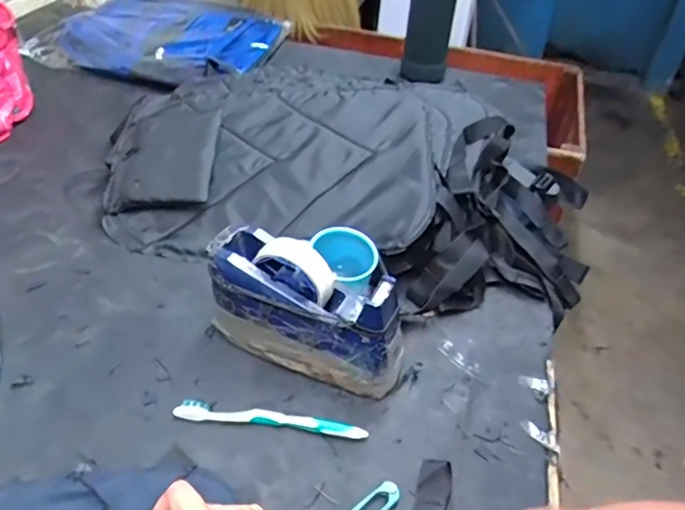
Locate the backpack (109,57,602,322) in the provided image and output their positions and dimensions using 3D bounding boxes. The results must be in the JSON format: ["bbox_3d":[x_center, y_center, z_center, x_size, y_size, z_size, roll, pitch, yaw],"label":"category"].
[{"bbox_3d":[0.013,-0.129,0.744,0.632,0.107,0.376,13,42,10],"label":"backpack"}]

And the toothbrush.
[{"bbox_3d":[-0.067,0.154,0.502,0.178,0.013,0.019,6,41,2],"label":"toothbrush"}]

